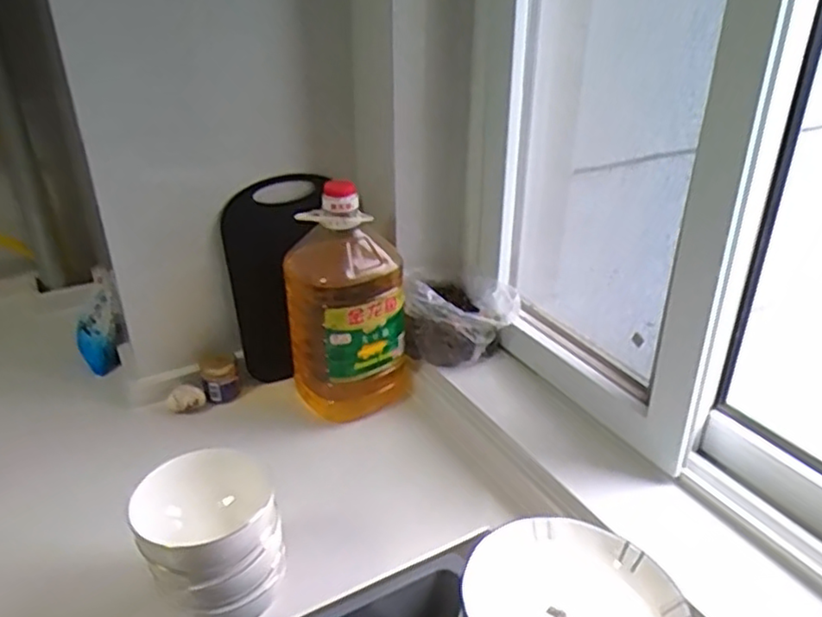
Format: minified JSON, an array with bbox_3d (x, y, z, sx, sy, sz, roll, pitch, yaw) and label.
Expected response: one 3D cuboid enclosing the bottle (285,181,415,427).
[{"bbox_3d":[-0.089,-0.005,0.973,0.138,0.328,0.128,-21,35,-32],"label":"bottle"}]

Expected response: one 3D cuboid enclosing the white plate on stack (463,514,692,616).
[{"bbox_3d":[0.146,0.265,0.602,0.185,0.034,0.187,0,29,0],"label":"white plate on stack"}]

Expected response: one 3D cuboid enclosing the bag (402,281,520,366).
[{"bbox_3d":[0.078,0.012,1.022,0.157,0.114,0.102,7,30,13],"label":"bag"}]

